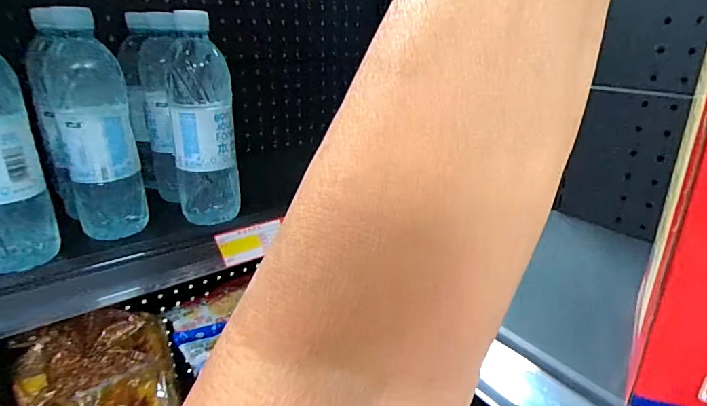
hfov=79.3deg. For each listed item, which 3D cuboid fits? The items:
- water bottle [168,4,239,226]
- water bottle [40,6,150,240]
[{"bbox_3d":[-0.163,-0.078,0.460,0.068,0.219,0.057,-7,23,-17],"label":"water bottle"},{"bbox_3d":[-0.254,-0.071,0.422,0.065,0.212,0.060,-11,24,-27],"label":"water bottle"}]

